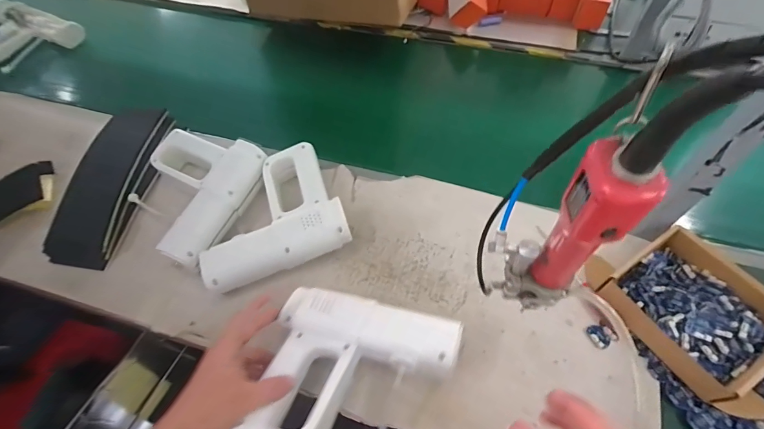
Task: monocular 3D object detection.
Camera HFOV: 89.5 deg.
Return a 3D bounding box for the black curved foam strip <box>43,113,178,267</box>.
[{"bbox_3d":[-0.453,-0.062,0.647,0.121,0.054,0.314,6,57,7],"label":"black curved foam strip"}]

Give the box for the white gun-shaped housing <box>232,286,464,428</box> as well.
[{"bbox_3d":[-0.029,0.175,0.415,0.202,0.042,0.175,11,58,10],"label":"white gun-shaped housing"}]

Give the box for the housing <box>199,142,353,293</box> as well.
[{"bbox_3d":[-0.172,-0.003,0.577,0.204,0.048,0.181,-21,58,-10],"label":"housing"}]

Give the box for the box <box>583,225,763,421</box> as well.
[{"bbox_3d":[0.384,0.114,0.476,0.151,0.057,0.227,-31,61,-16],"label":"box"}]

